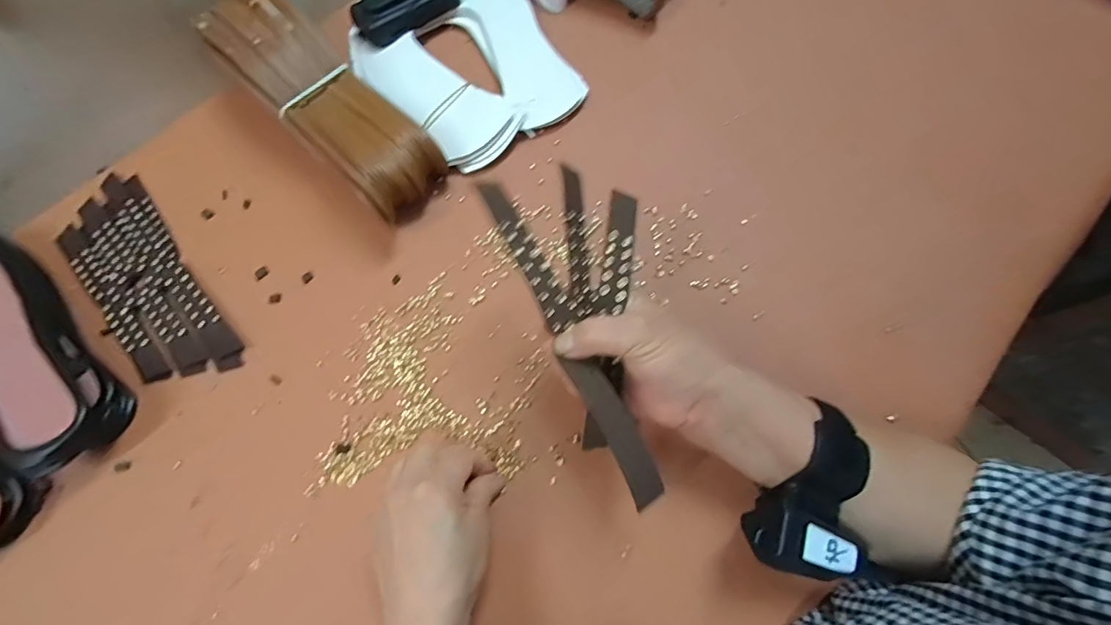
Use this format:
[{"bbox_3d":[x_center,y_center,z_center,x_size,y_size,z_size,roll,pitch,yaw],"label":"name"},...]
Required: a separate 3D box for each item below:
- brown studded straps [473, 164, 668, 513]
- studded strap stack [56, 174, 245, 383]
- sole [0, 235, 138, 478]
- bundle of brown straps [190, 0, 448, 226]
[{"bbox_3d":[0.027,0.010,0.299,0.087,0.042,0.203,-16,82,-8],"label":"brown studded straps"},{"bbox_3d":[-0.347,-0.027,0.404,0.074,0.006,0.217,-38,74,-12],"label":"studded strap stack"},{"bbox_3d":[-0.415,0.021,0.366,0.071,0.044,0.226,-43,76,-14],"label":"sole"},{"bbox_3d":[-0.203,-0.181,0.427,0.235,0.086,0.081,41,75,14],"label":"bundle of brown straps"}]

